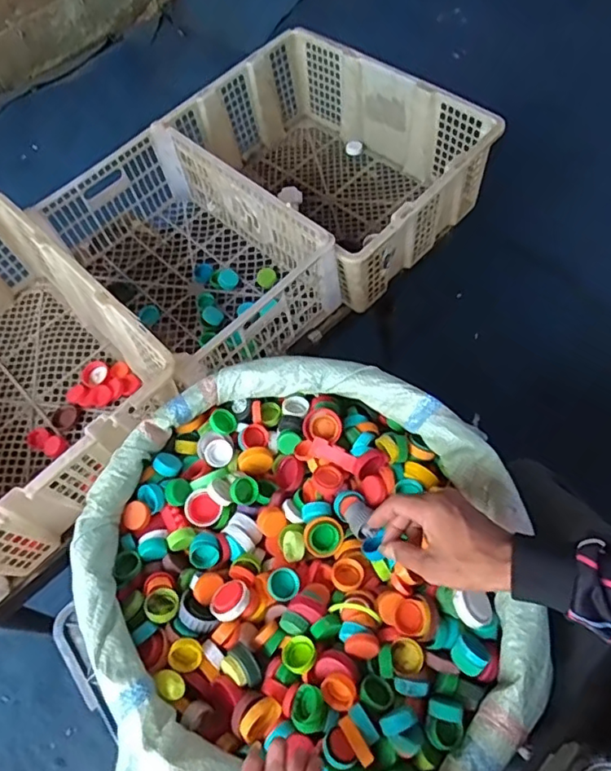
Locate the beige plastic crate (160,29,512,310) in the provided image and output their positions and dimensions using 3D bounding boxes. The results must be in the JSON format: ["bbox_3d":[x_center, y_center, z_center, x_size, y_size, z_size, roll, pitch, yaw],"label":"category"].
[{"bbox_3d":[0.035,-0.396,0.999,0.479,0.201,0.360,39,71,23],"label":"beige plastic crate"}]

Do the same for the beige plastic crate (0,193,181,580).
[{"bbox_3d":[-0.426,-0.006,0.794,0.349,0.186,0.477,-42,65,-17],"label":"beige plastic crate"}]

